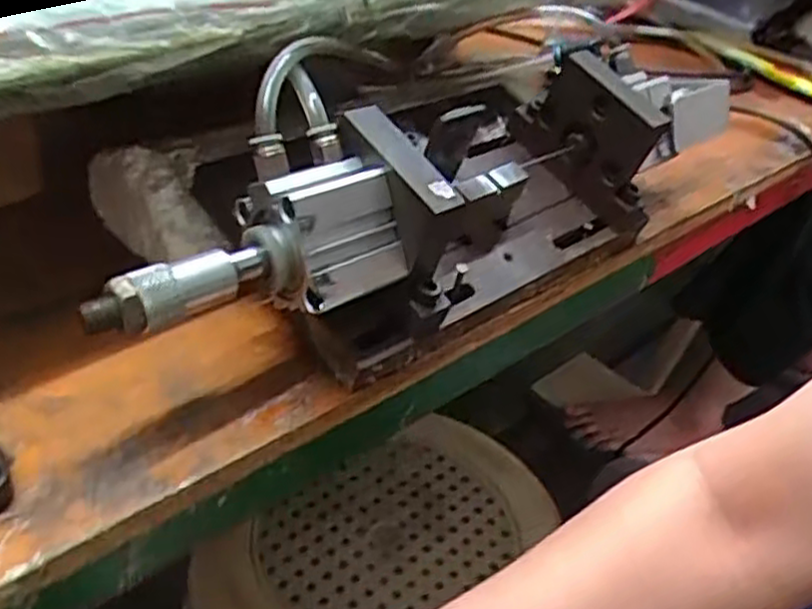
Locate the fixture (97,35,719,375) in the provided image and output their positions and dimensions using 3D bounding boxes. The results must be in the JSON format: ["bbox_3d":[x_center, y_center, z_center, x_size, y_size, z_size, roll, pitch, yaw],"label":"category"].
[{"bbox_3d":[0.022,-0.081,0.434,0.433,0.097,0.151,-25,46,-36],"label":"fixture"}]

